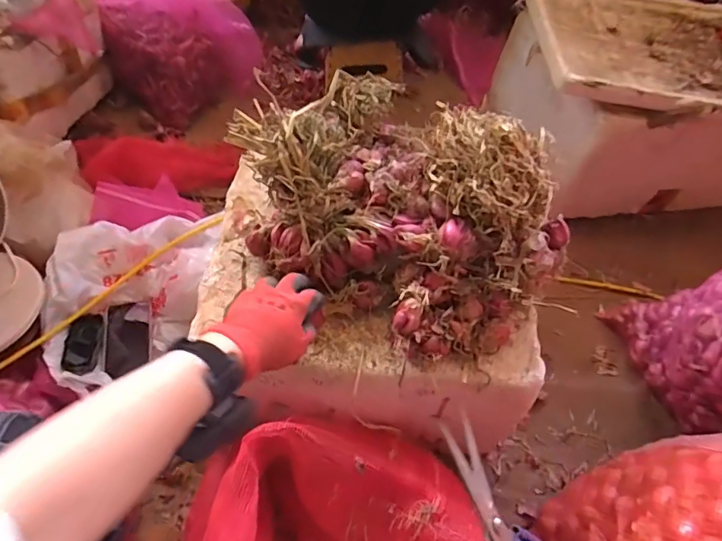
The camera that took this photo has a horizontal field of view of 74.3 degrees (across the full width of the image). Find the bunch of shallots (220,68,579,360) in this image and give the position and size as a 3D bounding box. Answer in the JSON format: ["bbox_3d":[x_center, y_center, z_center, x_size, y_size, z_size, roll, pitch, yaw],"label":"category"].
[{"bbox_3d":[0.045,-0.081,0.600,0.395,0.181,0.258,26,57,13],"label":"bunch of shallots"}]

